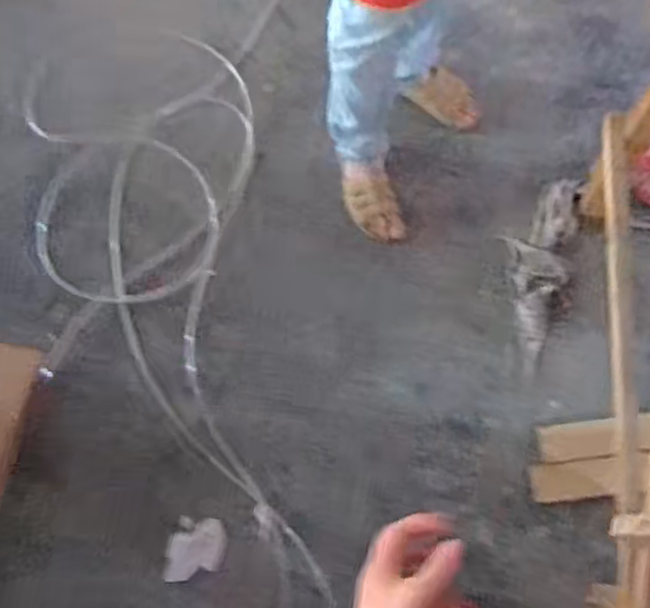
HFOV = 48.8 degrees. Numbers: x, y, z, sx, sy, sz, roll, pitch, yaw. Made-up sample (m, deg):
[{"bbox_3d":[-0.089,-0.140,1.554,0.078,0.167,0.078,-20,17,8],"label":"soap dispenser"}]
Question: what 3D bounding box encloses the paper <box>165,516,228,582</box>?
[{"bbox_3d":[-0.235,0.452,1.317,0.104,0.007,0.111,3,71,3],"label":"paper"}]

